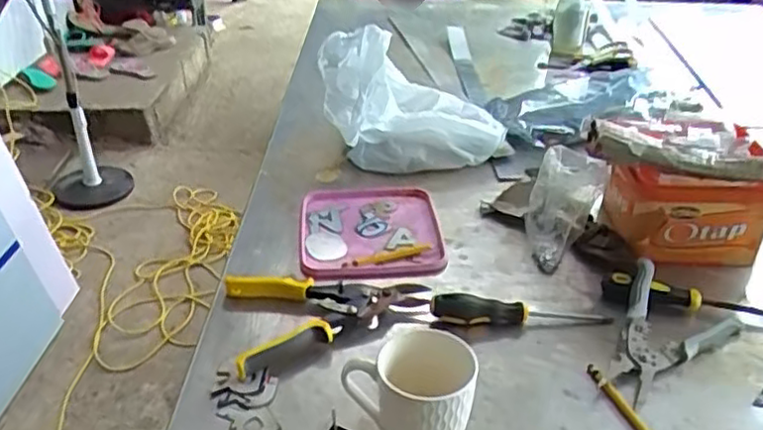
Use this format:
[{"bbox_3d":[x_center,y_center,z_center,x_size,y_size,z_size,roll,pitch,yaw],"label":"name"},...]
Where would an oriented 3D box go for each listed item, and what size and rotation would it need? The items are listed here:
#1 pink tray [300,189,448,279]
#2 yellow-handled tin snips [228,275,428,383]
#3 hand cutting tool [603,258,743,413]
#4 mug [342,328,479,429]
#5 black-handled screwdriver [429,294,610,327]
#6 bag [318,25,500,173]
[{"bbox_3d":[-0.016,0.020,0.917,0.185,0.020,0.221,-3,33,-6],"label":"pink tray"},{"bbox_3d":[-0.060,0.107,0.765,0.215,0.028,0.141,-8,34,-13],"label":"yellow-handled tin snips"},{"bbox_3d":[0.312,0.131,0.716,0.122,0.043,0.189,18,37,24],"label":"hand cutting tool"},{"bbox_3d":[0.030,0.162,0.601,0.102,0.116,0.074,26,41,33],"label":"mug"},{"bbox_3d":[0.156,0.108,0.762,0.197,0.032,0.034,0,33,-1],"label":"black-handled screwdriver"},{"bbox_3d":[0.038,-0.188,1.073,0.278,0.200,0.199,-9,33,-11],"label":"bag"}]

